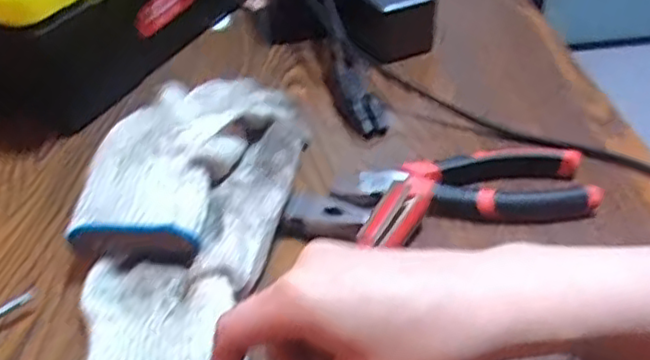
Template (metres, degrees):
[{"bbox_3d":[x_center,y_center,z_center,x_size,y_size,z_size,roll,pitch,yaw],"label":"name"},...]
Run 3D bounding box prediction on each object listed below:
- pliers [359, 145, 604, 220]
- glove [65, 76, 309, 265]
[{"bbox_3d":[0.094,0.002,0.415,0.139,0.019,0.052,0,39,3],"label":"pliers"},{"bbox_3d":[-0.088,-0.018,0.418,0.097,0.055,0.181,13,42,18],"label":"glove"}]

